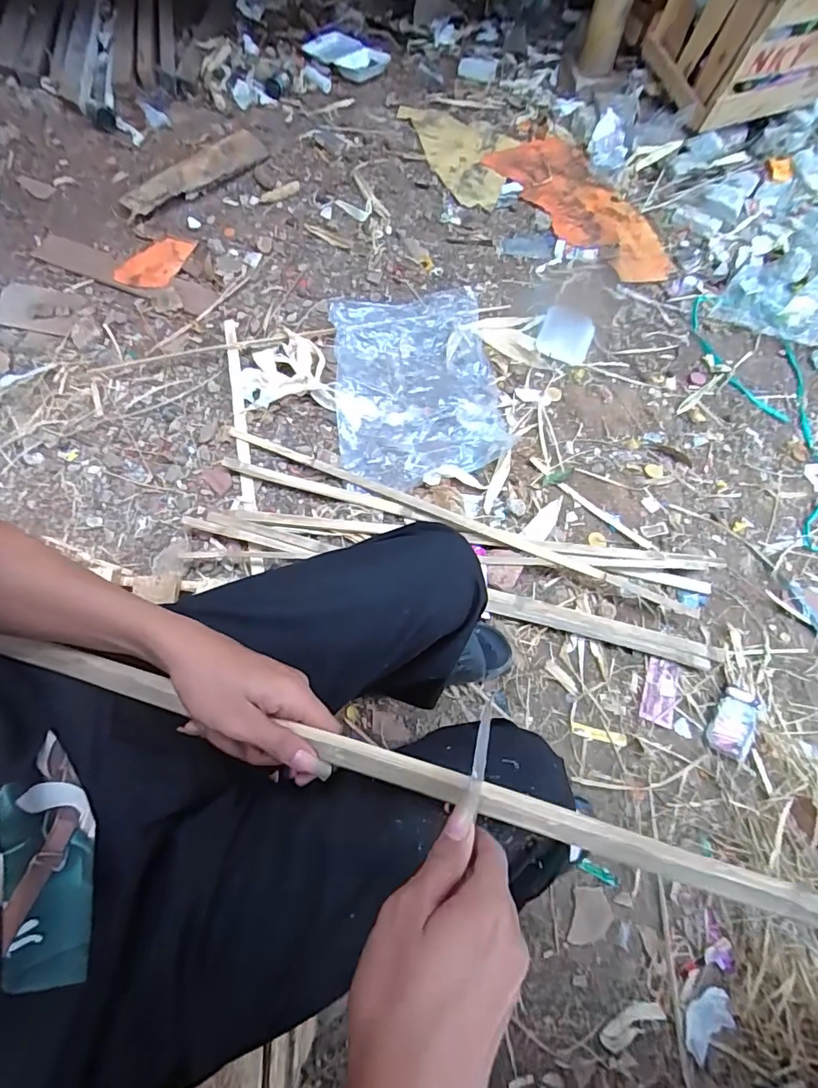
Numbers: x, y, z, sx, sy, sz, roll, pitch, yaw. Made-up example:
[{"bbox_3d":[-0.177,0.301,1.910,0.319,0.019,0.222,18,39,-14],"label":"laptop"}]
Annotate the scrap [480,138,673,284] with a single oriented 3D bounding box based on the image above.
[{"bbox_3d":[0.503,-0.983,1.418,0.252,0.028,0.653,-28,72,-12],"label":"scrap"}]

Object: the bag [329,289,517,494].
[{"bbox_3d":[0.012,-0.381,1.126,0.377,0.059,0.547,-9,69,-5],"label":"bag"}]

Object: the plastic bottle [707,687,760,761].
[{"bbox_3d":[0.565,0.306,0.846,0.064,0.034,0.122,30,71,10],"label":"plastic bottle"}]

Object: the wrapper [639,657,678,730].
[{"bbox_3d":[0.450,0.266,0.875,0.059,0.004,0.112,19,72,3],"label":"wrapper"}]

